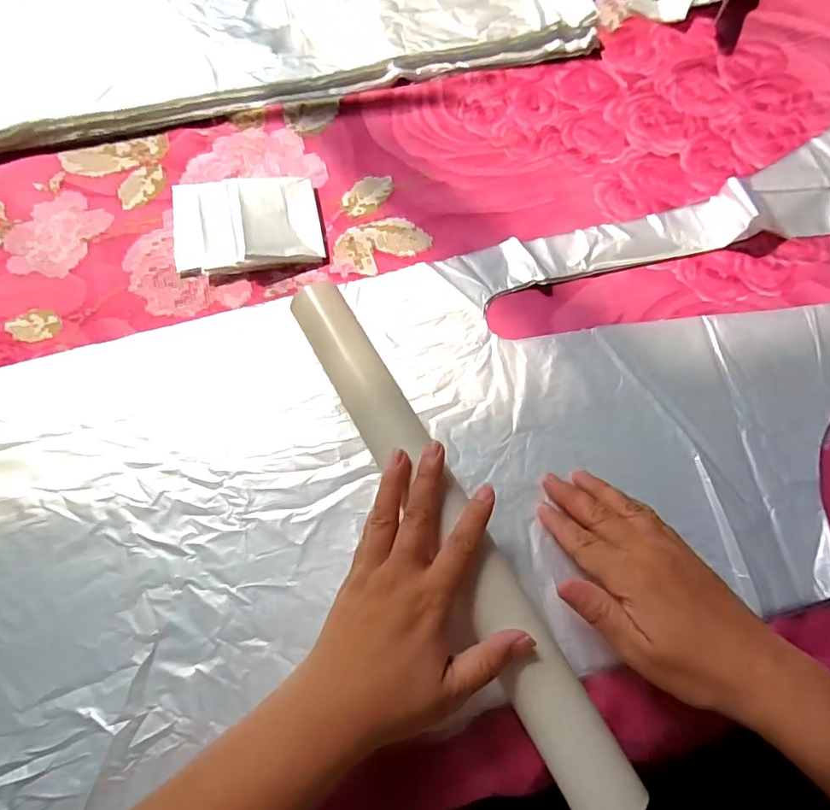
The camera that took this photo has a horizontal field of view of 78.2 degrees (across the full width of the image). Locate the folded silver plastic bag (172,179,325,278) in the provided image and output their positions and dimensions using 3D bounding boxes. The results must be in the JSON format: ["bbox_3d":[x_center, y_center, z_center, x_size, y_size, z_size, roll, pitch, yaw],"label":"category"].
[{"bbox_3d":[-0.138,-0.149,0.419,0.119,0.019,0.083,-6,71,-1],"label":"folded silver plastic bag"}]

